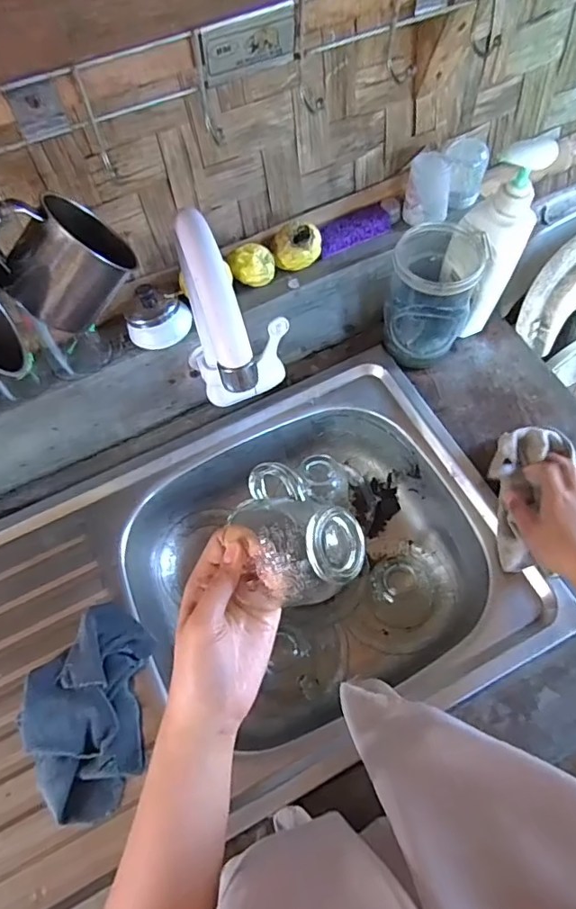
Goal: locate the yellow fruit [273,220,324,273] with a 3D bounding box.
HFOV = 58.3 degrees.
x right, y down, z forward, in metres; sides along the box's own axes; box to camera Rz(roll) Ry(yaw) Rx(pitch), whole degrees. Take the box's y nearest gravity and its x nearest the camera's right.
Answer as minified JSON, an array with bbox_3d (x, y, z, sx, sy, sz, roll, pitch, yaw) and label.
[{"bbox_3d":[0.011,-0.240,0.593,0.055,0.035,0.044,-2,64,1],"label":"yellow fruit"}]

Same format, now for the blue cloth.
[{"bbox_3d":[-0.194,0.246,0.503,0.108,0.052,0.185,-3,64,1],"label":"blue cloth"}]

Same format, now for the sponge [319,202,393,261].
[{"bbox_3d":[0.080,-0.267,0.615,0.091,0.017,0.039,-22,65,-8],"label":"sponge"}]

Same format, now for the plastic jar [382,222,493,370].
[{"bbox_3d":[0.179,-0.197,0.631,0.097,0.147,0.121,21,67,12],"label":"plastic jar"}]

